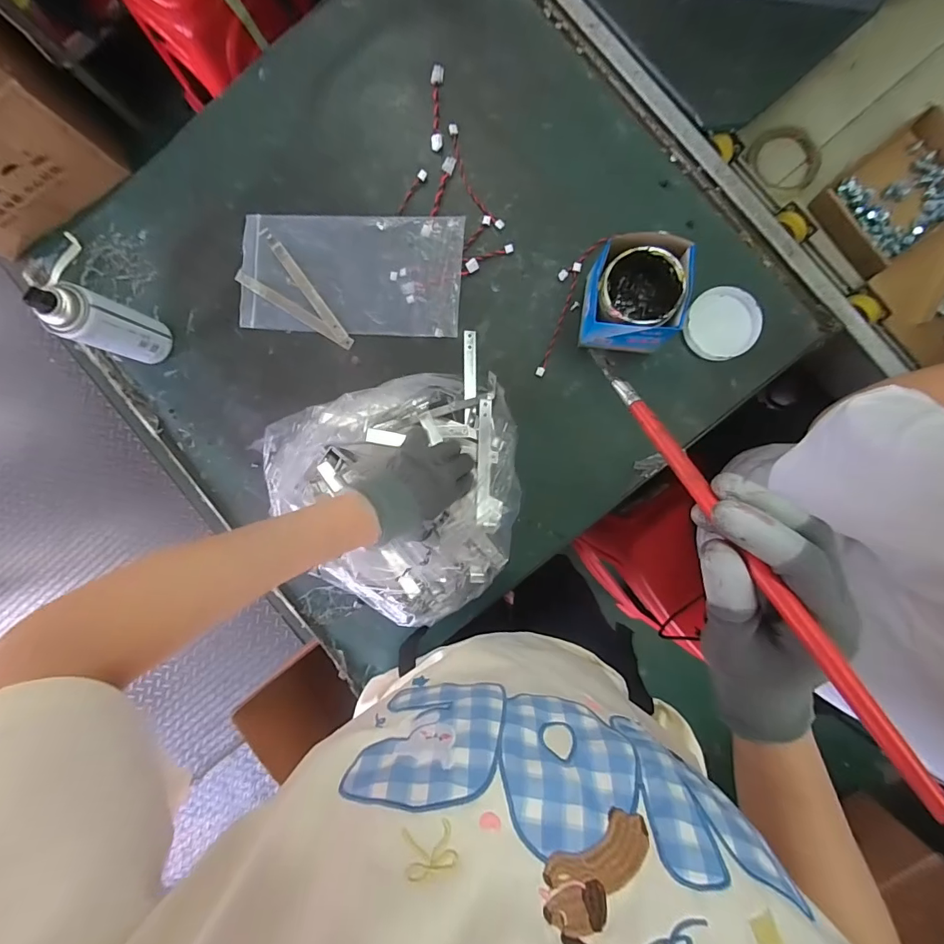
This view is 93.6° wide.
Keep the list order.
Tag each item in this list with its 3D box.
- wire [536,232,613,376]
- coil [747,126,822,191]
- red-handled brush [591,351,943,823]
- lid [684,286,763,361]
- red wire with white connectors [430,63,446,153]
[{"bbox_3d":[0.116,-0.219,0.566,0.038,0.006,0.195,26,92,4],"label":"wire"},{"bbox_3d":[0.430,-0.432,0.610,0.096,0.010,0.080,15,91,4],"label":"coil"},{"bbox_3d":[0.129,0.024,0.228,0.011,0.007,0.255,-26,58,5],"label":"red-handled brush"},{"bbox_3d":[0.309,-0.183,0.548,0.093,0.022,0.083,-41,87,3],"label":"lid"},{"bbox_3d":[-0.045,-0.474,0.573,0.017,0.011,0.113,1,90,4],"label":"red wire with white connectors"}]

